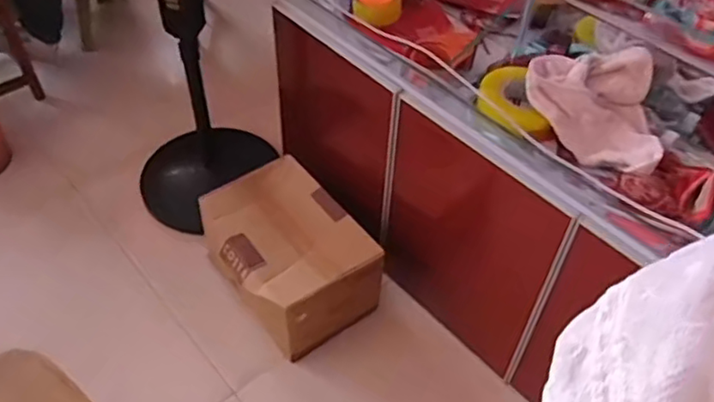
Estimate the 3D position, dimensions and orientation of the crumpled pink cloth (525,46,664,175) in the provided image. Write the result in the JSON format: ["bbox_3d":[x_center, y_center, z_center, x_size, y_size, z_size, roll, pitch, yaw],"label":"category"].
[{"bbox_3d":[0.389,-0.154,1.051,0.220,0.124,0.192,16,49,12],"label":"crumpled pink cloth"}]

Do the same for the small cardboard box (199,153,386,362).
[{"bbox_3d":[-0.155,0.131,1.491,0.293,0.208,0.421,-31,56,-27],"label":"small cardboard box"}]

